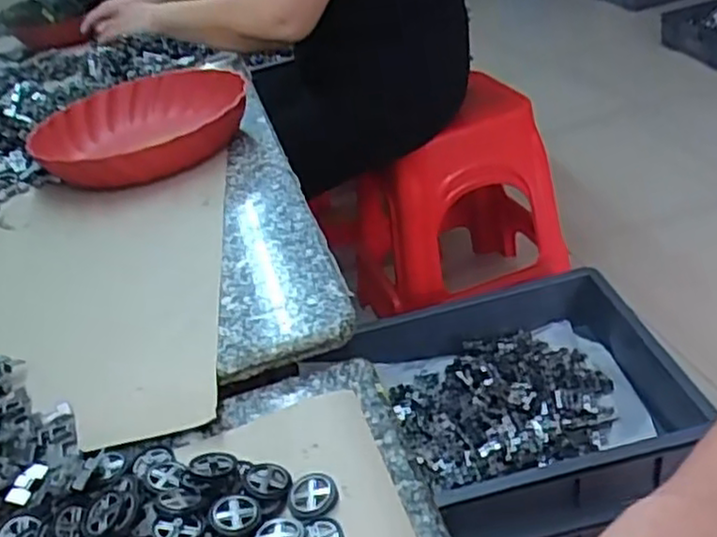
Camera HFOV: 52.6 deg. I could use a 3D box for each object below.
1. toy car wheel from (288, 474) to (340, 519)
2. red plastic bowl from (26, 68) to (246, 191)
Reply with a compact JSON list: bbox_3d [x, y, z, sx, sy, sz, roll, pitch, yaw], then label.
[{"bbox_3d":[-0.025,0.123,0.396,0.026,0.004,0.029,-18,33,-10],"label":"toy car wheel"},{"bbox_3d":[-0.239,-0.147,0.815,0.210,0.076,0.229,-8,33,5],"label":"red plastic bowl"}]

